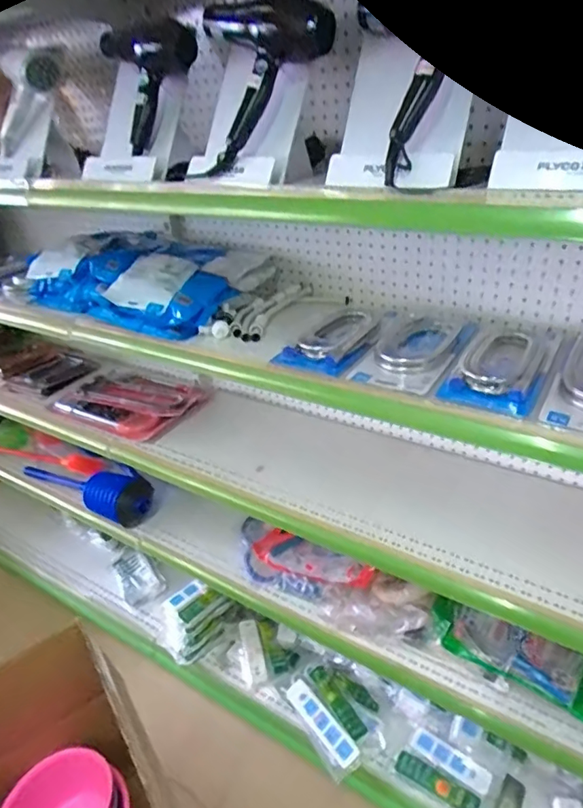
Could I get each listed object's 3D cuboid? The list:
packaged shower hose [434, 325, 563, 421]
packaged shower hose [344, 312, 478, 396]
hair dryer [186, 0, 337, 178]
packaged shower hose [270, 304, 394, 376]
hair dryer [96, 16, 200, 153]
[{"bbox_3d":[0.366,-0.083,0.899,0.138,0.050,0.335,13,35,27],"label":"packaged shower hose"},{"bbox_3d":[0.216,-0.085,0.928,0.135,0.048,0.266,15,36,30],"label":"packaged shower hose"},{"bbox_3d":[-0.043,-0.485,0.814,0.202,0.221,0.108,5,32,16],"label":"hair dryer"},{"bbox_3d":[0.101,-0.120,0.997,0.142,0.049,0.240,20,39,35],"label":"packaged shower hose"},{"bbox_3d":[-0.240,-0.580,0.967,0.061,0.188,0.175,12,35,27],"label":"hair dryer"}]

